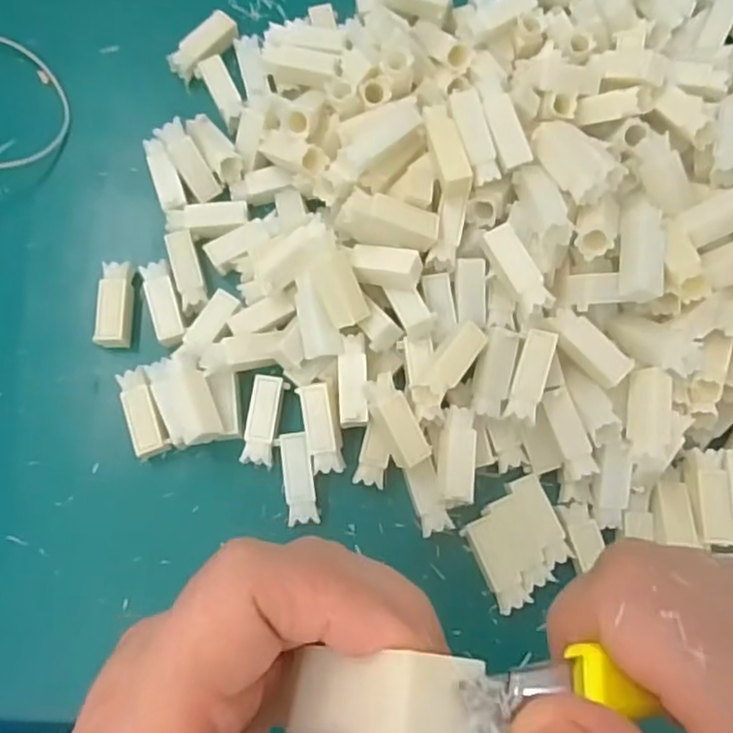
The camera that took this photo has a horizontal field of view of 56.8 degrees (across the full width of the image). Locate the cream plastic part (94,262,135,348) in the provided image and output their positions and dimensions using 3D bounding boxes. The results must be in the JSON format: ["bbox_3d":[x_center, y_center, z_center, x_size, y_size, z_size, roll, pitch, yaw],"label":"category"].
[{"bbox_3d":[-0.185,-0.045,0.498,0.021,0.018,0.061,1,76,1],"label":"cream plastic part"}]

